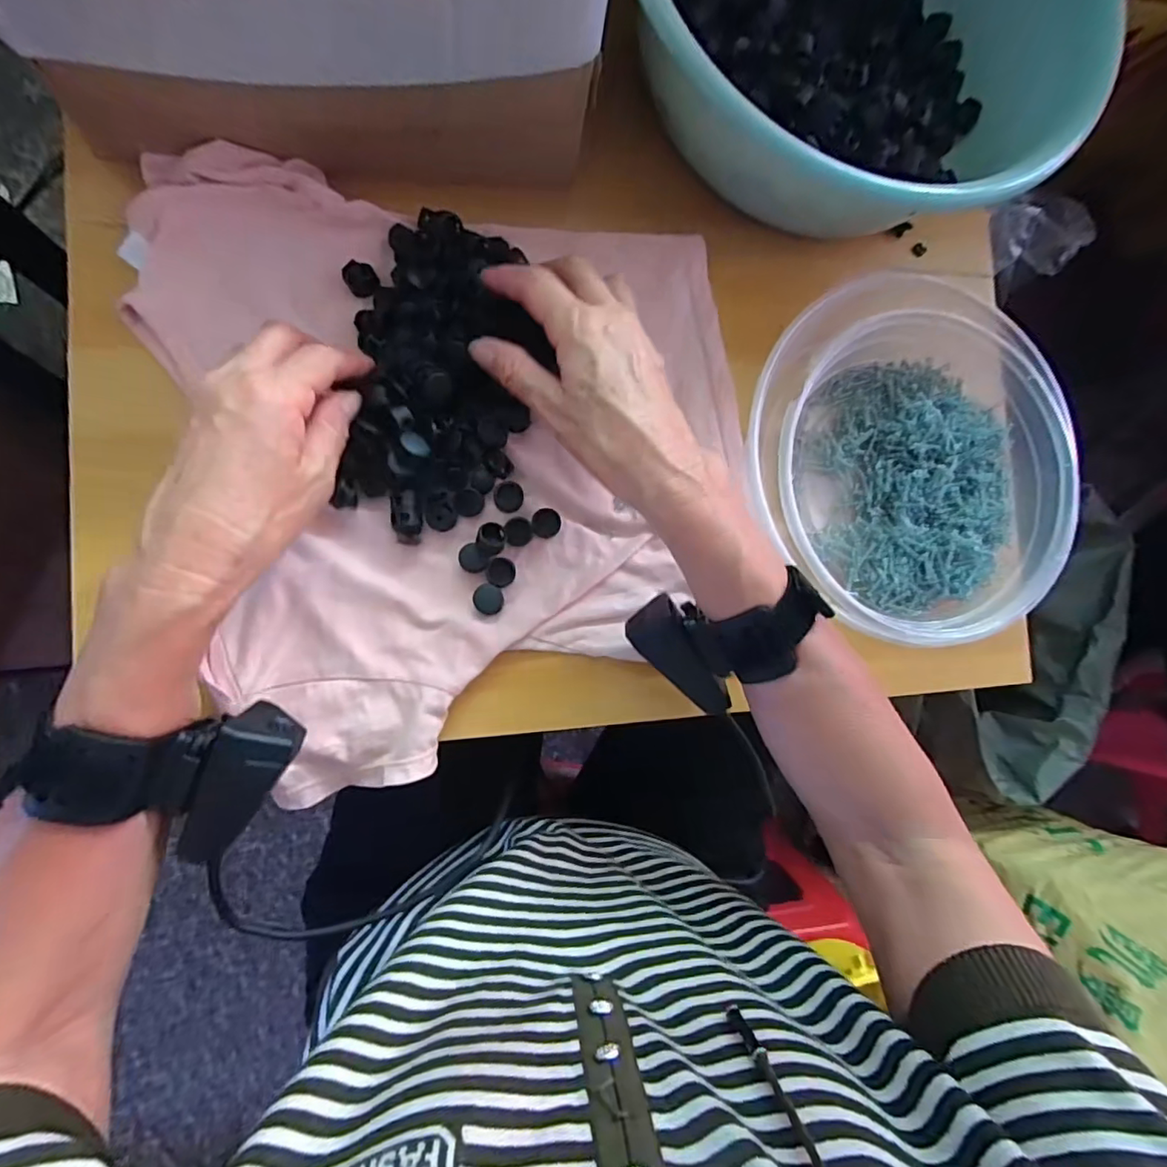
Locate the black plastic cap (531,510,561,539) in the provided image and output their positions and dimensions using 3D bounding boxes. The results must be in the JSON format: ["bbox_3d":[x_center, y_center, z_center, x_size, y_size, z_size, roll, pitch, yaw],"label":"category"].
[{"bbox_3d":[-0.022,-0.036,0.338,0.016,0.010,0.017,1,87,-10],"label":"black plastic cap"}]

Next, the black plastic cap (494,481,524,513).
[{"bbox_3d":[-0.044,-0.051,0.335,0.016,0.009,0.018,0,87,-10],"label":"black plastic cap"}]

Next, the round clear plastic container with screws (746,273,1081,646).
[{"bbox_3d":[0.209,-0.077,0.360,0.210,0.045,0.224,1,87,-10],"label":"round clear plastic container with screws"}]

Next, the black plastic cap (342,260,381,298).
[{"bbox_3d":[-0.127,-0.173,0.320,0.018,0.007,0.018,1,87,-10],"label":"black plastic cap"}]

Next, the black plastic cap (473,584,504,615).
[{"bbox_3d":[-0.055,0.009,0.328,0.017,0.008,0.017,-1,87,-11],"label":"black plastic cap"}]

